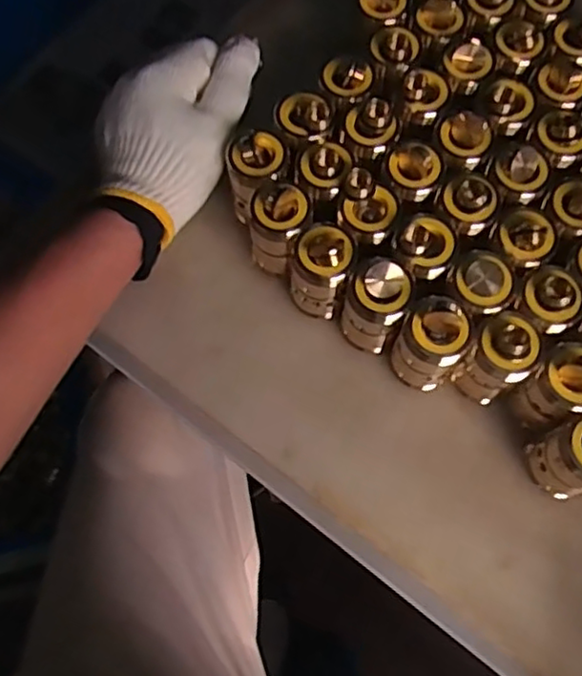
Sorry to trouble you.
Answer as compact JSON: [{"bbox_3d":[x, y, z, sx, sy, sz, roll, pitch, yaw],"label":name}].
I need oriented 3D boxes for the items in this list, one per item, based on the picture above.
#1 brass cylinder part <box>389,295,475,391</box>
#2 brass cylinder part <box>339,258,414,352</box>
[{"bbox_3d":[0.083,0.004,0.395,0.037,0.070,0.036,0,72,1],"label":"brass cylinder part"},{"bbox_3d":[0.051,-0.020,0.403,0.034,0.074,0.035,0,72,1],"label":"brass cylinder part"}]

